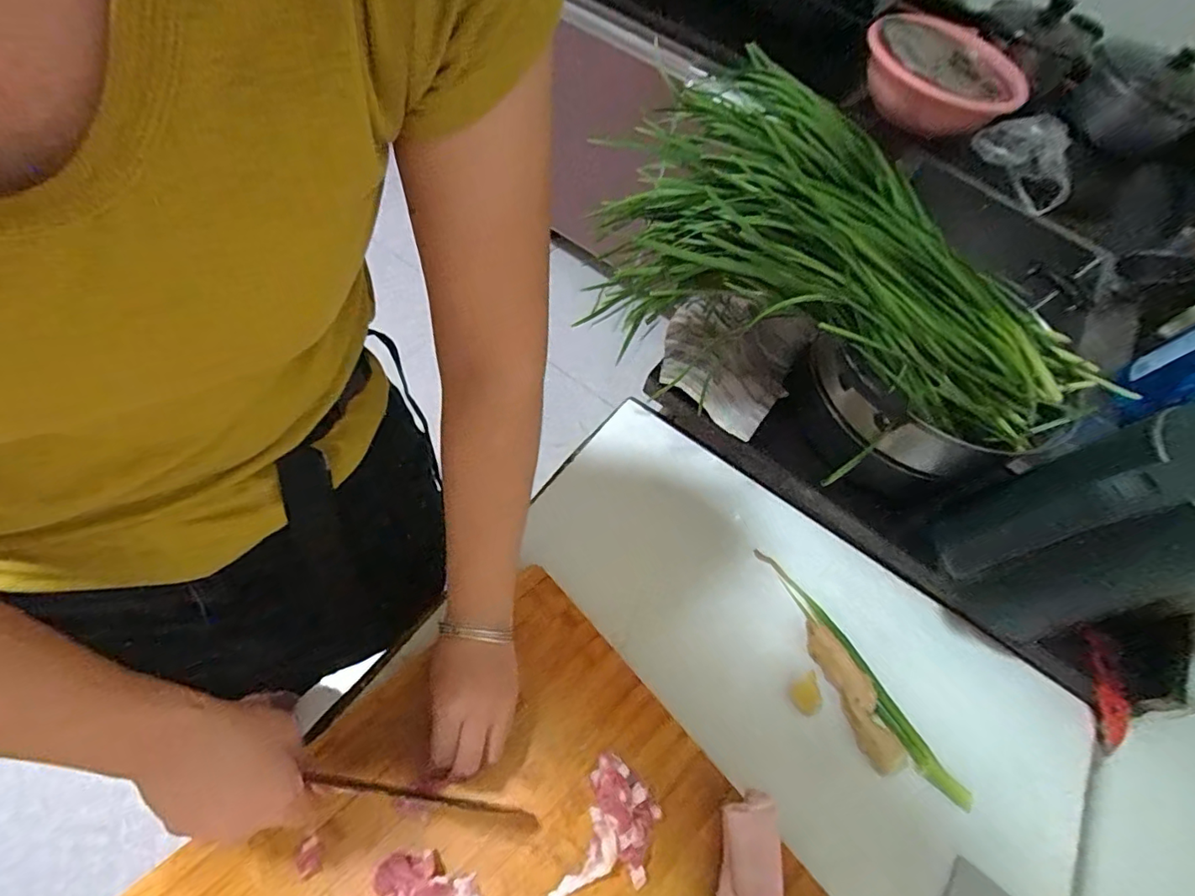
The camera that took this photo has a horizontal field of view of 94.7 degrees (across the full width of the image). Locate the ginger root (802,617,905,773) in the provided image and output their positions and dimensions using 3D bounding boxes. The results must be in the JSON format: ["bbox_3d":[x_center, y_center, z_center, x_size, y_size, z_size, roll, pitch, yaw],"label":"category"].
[{"bbox_3d":[0.246,0.236,0.531,0.030,0.034,0.136,-17,62,-18],"label":"ginger root"}]

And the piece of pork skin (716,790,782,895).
[{"bbox_3d":[0.114,0.329,0.420,0.050,0.024,0.112,8,58,-4],"label":"piece of pork skin"}]

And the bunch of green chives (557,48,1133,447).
[{"bbox_3d":[0.254,-0.157,0.521,0.476,0.132,0.220,31,55,-5],"label":"bunch of green chives"}]

